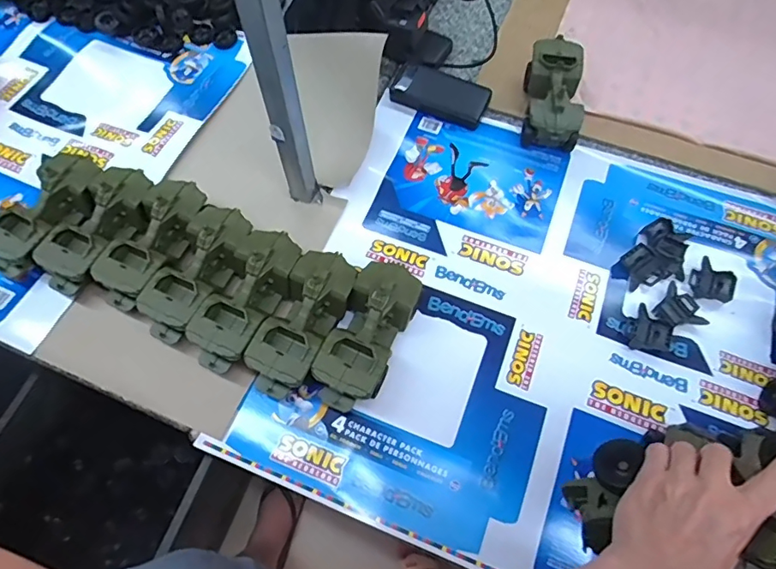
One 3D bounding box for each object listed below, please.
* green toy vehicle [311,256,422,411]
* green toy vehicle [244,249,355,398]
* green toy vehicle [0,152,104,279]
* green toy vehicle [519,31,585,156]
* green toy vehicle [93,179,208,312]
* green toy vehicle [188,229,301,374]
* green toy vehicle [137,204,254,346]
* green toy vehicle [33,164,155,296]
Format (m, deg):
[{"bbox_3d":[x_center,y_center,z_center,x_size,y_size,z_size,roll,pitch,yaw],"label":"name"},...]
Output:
[{"bbox_3d":[-0.022,0.060,0.633,0.082,0.078,0.197,22,67,10],"label":"green toy vehicle"},{"bbox_3d":[-0.105,0.049,0.637,0.076,0.079,0.184,24,67,11],"label":"green toy vehicle"},{"bbox_3d":[-0.463,-0.091,0.701,0.085,0.076,0.189,25,70,10],"label":"green toy vehicle"},{"bbox_3d":[0.259,-0.295,0.796,0.083,0.081,0.183,6,65,2],"label":"green toy vehicle"},{"bbox_3d":[-0.314,-0.056,0.688,0.083,0.069,0.191,19,69,7],"label":"green toy vehicle"},{"bbox_3d":[-0.180,0.020,0.652,0.084,0.080,0.190,22,67,10],"label":"green toy vehicle"},{"bbox_3d":[-0.243,-0.012,0.669,0.088,0.073,0.188,22,69,8],"label":"green toy vehicle"},{"bbox_3d":[-0.389,-0.073,0.696,0.094,0.067,0.192,23,69,9],"label":"green toy vehicle"}]

